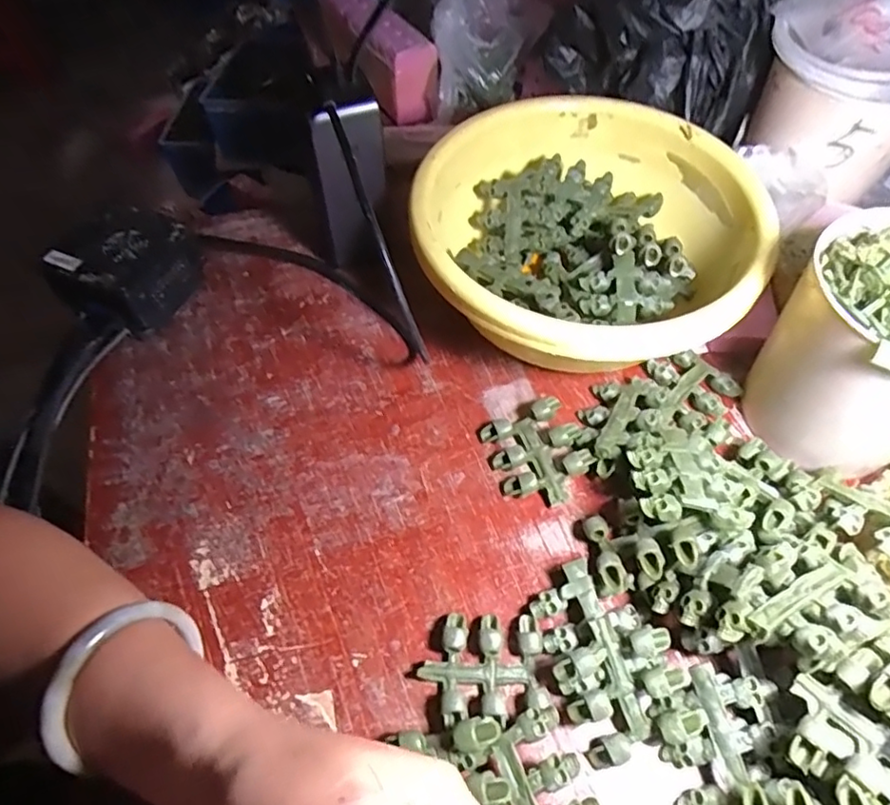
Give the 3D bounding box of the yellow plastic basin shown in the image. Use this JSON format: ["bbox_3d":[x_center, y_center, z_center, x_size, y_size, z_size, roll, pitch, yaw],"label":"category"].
[{"bbox_3d":[0.091,-0.109,0.407,0.216,0.082,0.213,-1,56,1],"label":"yellow plastic basin"}]

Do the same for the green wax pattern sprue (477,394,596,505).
[{"bbox_3d":[0.057,0.031,0.367,0.054,0.019,0.061,-17,57,-10],"label":"green wax pattern sprue"}]

